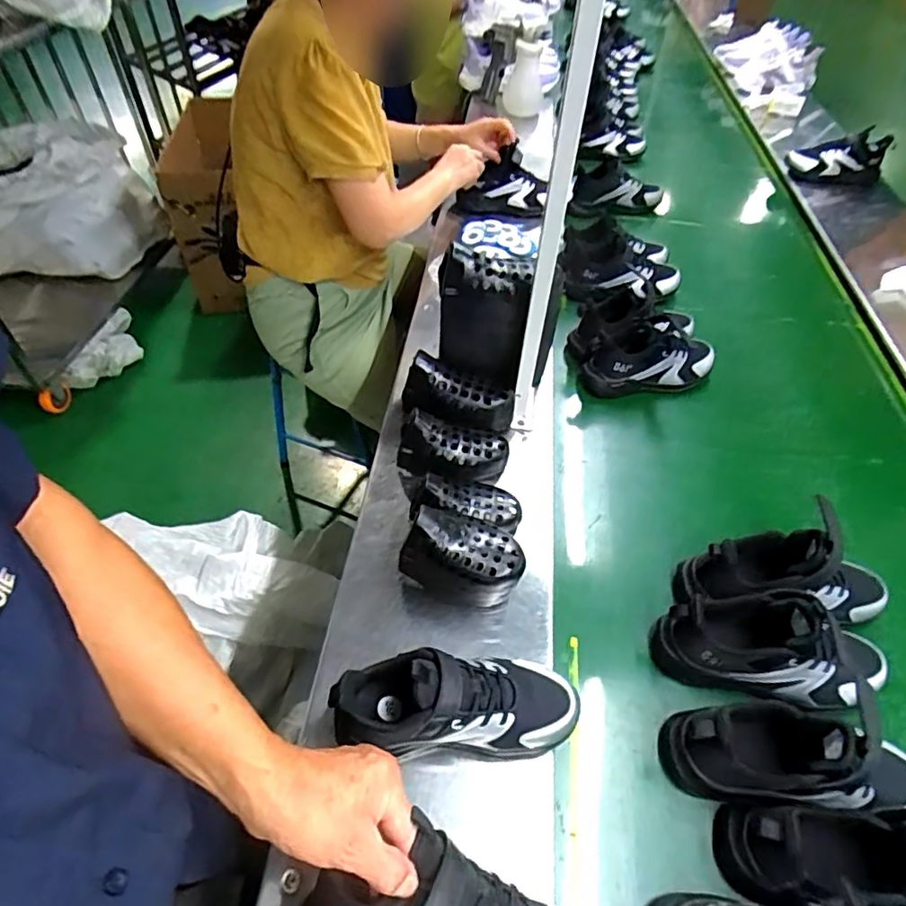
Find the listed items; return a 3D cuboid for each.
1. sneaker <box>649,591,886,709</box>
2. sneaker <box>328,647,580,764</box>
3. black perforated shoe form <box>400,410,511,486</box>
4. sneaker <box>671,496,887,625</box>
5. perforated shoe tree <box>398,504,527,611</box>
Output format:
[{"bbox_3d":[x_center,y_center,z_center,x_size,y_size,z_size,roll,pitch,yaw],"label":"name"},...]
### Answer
[{"bbox_3d":[0.326,0.198,0.574,0.218,0.124,0.076,7,49,4],"label":"sneaker"},{"bbox_3d":[0.001,0.226,0.512,0.211,0.117,0.073,8,48,-13],"label":"sneaker"},{"bbox_3d":[0.001,-0.006,0.723,0.137,0.077,0.060,7,49,4],"label":"black perforated shoe form"},{"bbox_3d":[0.370,0.132,0.626,0.211,0.126,0.104,-6,50,-7],"label":"sneaker"},{"bbox_3d":[0.011,0.110,0.603,0.126,0.112,0.067,16,51,12],"label":"perforated shoe tree"}]

